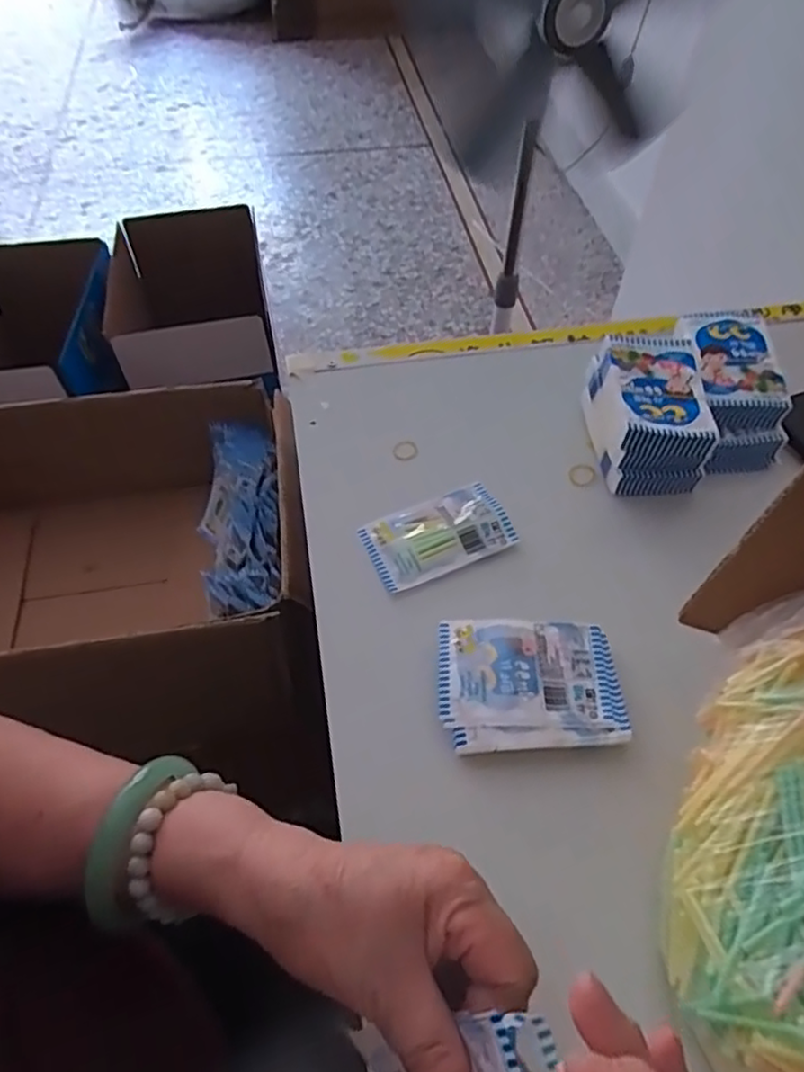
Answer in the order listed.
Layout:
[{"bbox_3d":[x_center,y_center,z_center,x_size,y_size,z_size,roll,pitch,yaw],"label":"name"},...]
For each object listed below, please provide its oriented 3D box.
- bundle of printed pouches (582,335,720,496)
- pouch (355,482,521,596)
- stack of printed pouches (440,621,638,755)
[{"bbox_3d":[0.189,-0.093,0.523,0.073,0.070,0.104,-1,55,-1],"label":"bundle of printed pouches"},{"bbox_3d":[0.026,-0.002,0.491,0.101,0.018,0.063,-20,57,-14],"label":"pouch"},{"bbox_3d":[0.078,0.094,0.418,0.110,0.025,0.081,-2,55,-2],"label":"stack of printed pouches"}]

